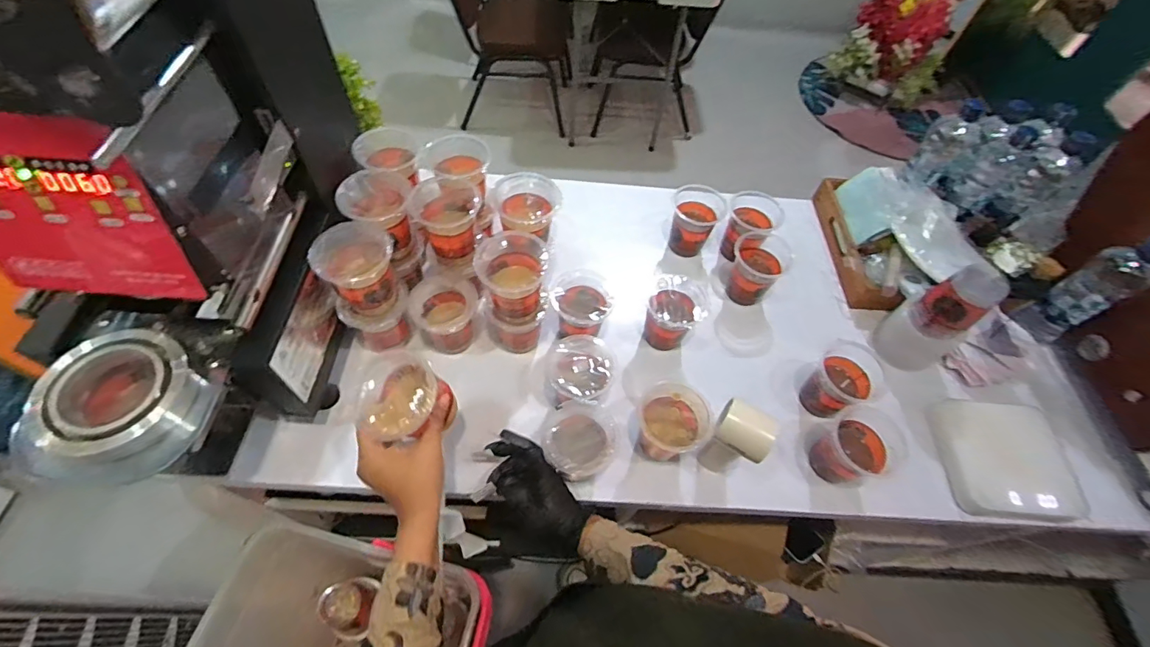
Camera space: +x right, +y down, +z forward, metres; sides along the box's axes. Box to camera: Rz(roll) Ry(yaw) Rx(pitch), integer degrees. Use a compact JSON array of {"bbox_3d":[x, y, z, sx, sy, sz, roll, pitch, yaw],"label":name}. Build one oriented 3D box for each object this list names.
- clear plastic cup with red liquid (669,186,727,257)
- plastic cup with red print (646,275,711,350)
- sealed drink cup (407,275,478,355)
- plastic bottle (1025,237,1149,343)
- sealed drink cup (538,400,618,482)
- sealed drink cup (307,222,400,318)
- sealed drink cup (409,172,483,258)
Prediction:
[{"bbox_3d":[0.202,-0.174,0.837,0.084,0.098,0.084,2,58,-3],"label":"clear plastic cup with red liquid"},{"bbox_3d":[0.147,-0.011,0.735,0.079,0.090,0.086,2,58,-3],"label":"plastic cup with red print"},{"bbox_3d":[-0.178,-0.003,0.707,0.080,0.106,0.078,2,58,-3],"label":"sealed drink cup"},{"bbox_3d":[0.726,-0.043,0.693,0.057,0.179,0.060,-19,62,-16],"label":"plastic bottle"},{"bbox_3d":[0.004,0.153,0.627,0.090,0.098,0.094,2,58,-3],"label":"sealed drink cup"},{"bbox_3d":[-0.267,-0.060,0.618,0.089,0.105,0.081,2,58,-3],"label":"sealed drink cup"},{"bbox_3d":[-0.170,-0.143,0.665,0.085,0.086,0.071,-10,60,-11],"label":"sealed drink cup"}]

